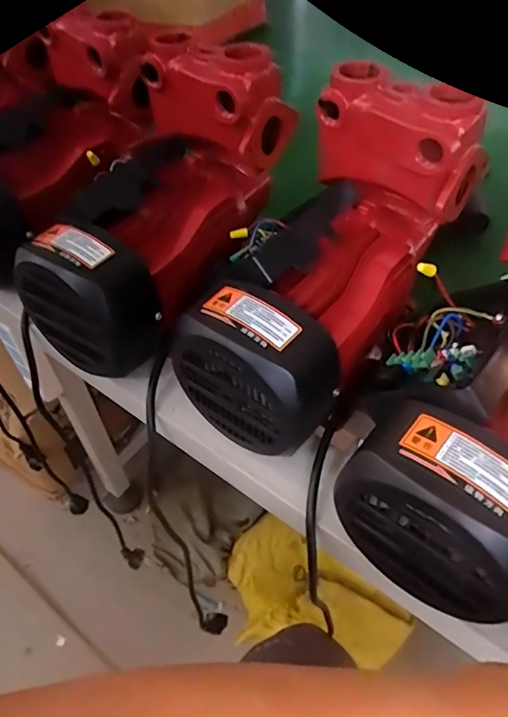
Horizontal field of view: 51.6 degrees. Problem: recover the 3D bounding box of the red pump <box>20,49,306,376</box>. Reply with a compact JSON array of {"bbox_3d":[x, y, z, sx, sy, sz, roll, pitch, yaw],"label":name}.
[{"bbox_3d":[-0.080,-0.123,0.452,0.109,0.135,0.277,29,81,24],"label":"red pump"}]

